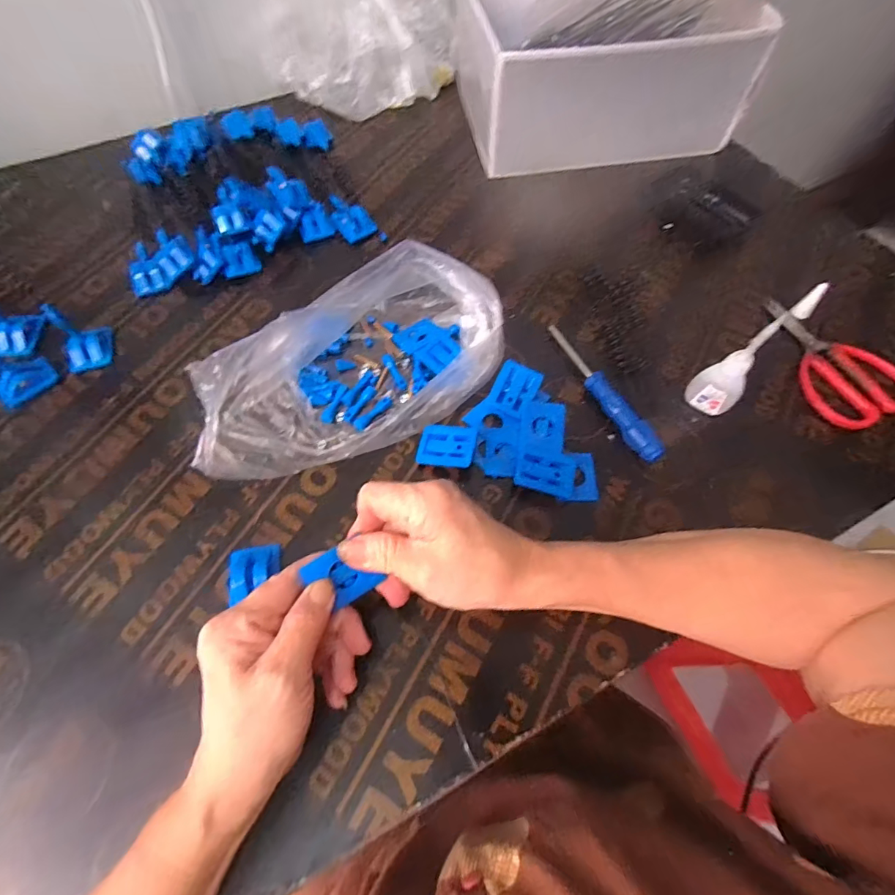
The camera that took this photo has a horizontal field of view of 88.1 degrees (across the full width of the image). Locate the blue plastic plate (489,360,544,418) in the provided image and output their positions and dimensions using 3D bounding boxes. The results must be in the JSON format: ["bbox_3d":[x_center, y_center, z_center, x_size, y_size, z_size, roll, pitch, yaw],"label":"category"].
[{"bbox_3d":[0.058,-0.050,0.390,0.035,0.006,0.044,23,82,7],"label":"blue plastic plate"}]

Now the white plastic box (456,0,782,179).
[{"bbox_3d":[0.173,-0.465,0.548,0.299,0.122,0.240,-6,63,-2],"label":"white plastic box"}]

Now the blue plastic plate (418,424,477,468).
[{"bbox_3d":[0.000,-0.002,0.372,0.045,0.004,0.037,6,61,13],"label":"blue plastic plate"}]

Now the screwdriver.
[{"bbox_3d":[0.130,-0.051,0.395,0.018,0.020,0.151,-24,65,-11],"label":"screwdriver"}]

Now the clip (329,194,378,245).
[{"bbox_3d":[-0.109,-0.254,0.504,0.038,0.015,0.070,-34,67,-15],"label":"clip"}]

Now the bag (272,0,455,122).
[{"bbox_3d":[-0.104,-0.515,0.571,0.213,0.117,0.137,-24,65,-11],"label":"bag"}]

